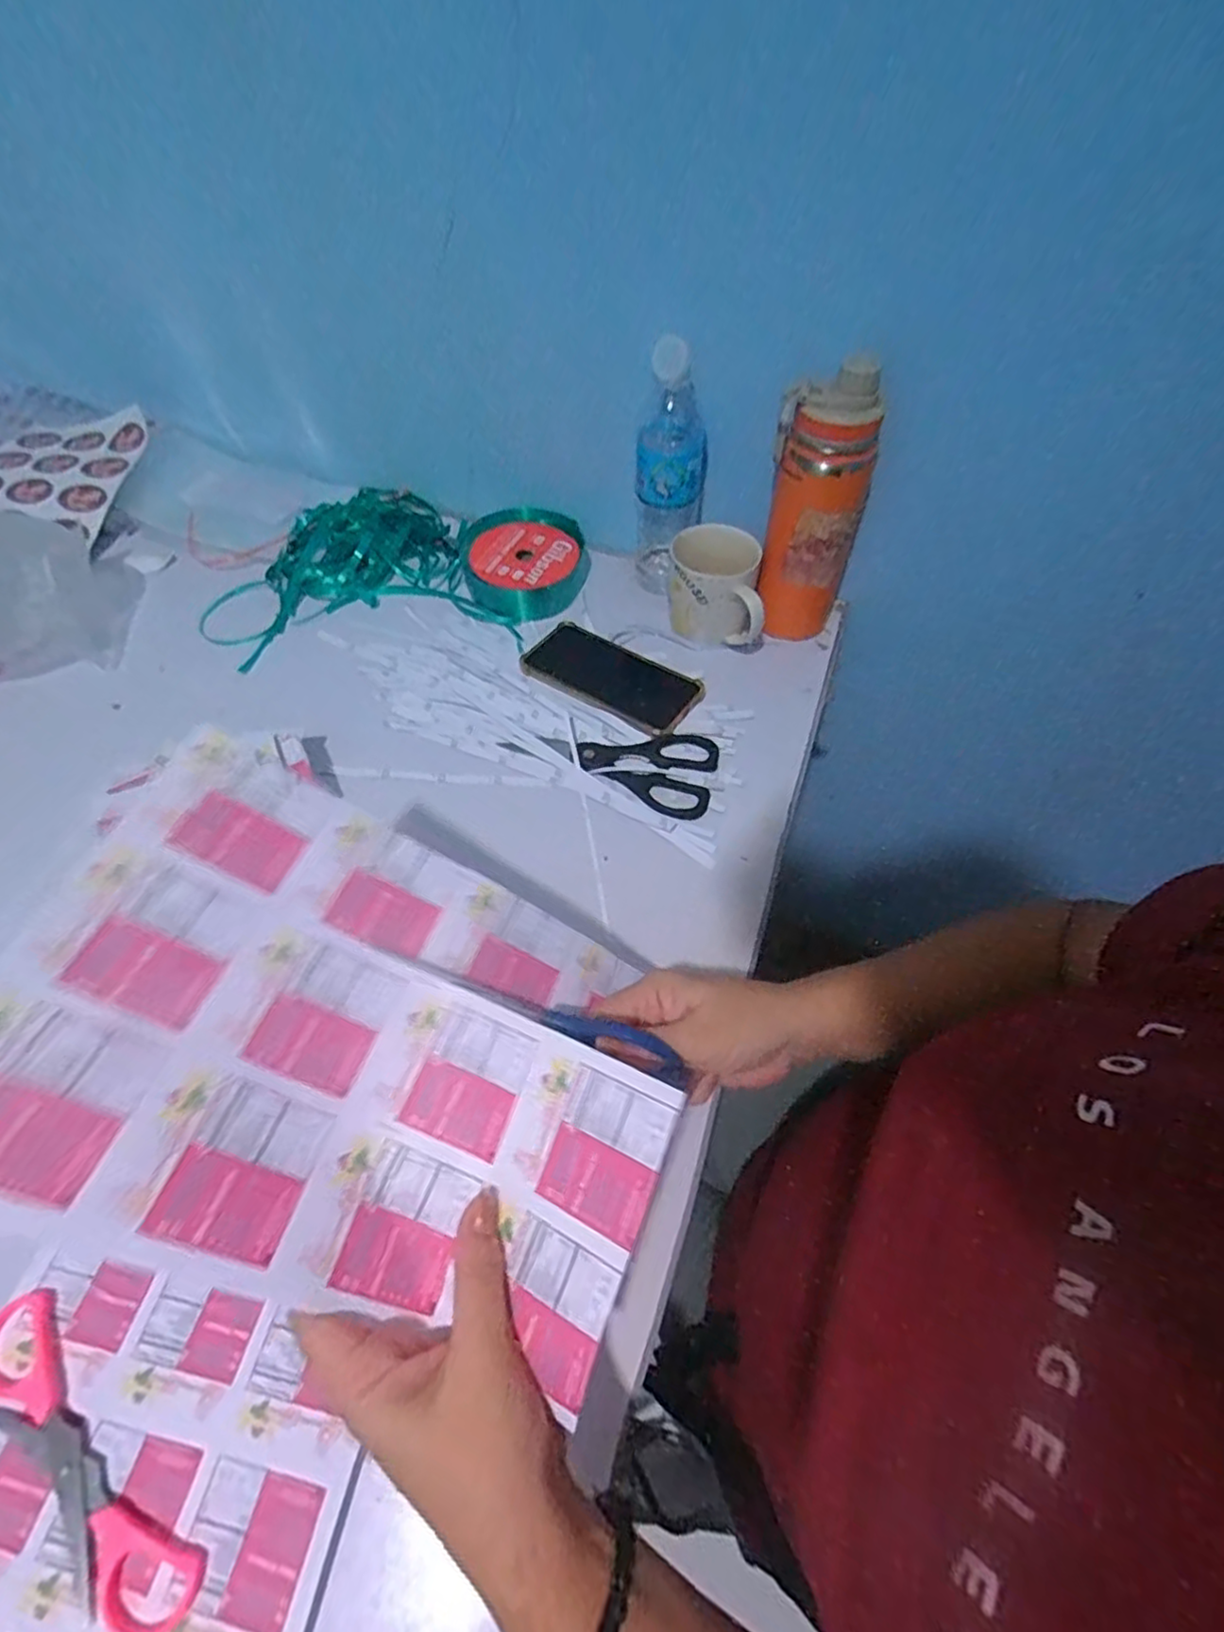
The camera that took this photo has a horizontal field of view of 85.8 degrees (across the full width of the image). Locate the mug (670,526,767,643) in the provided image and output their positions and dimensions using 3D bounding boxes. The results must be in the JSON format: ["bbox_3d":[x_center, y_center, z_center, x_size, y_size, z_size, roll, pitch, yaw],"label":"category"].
[{"bbox_3d":[0.101,-0.215,0.628,0.090,0.084,0.073,12,57,6],"label":"mug"}]

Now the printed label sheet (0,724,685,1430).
[{"bbox_3d":[-0.097,0.095,0.285,0.279,0.095,0.196,32,56,-18],"label":"printed label sheet"}]

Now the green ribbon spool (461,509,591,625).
[{"bbox_3d":[-0.092,-0.265,0.689,0.127,0.040,0.127,1,57,-1],"label":"green ribbon spool"}]

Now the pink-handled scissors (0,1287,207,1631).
[{"bbox_3d":[-0.260,0.313,0.321,0.167,0.007,0.041,36,63,20],"label":"pink-handled scissors"}]

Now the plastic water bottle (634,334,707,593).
[{"bbox_3d":[0.056,-0.321,0.630,0.066,0.214,0.053,4,57,1],"label":"plastic water bottle"}]

